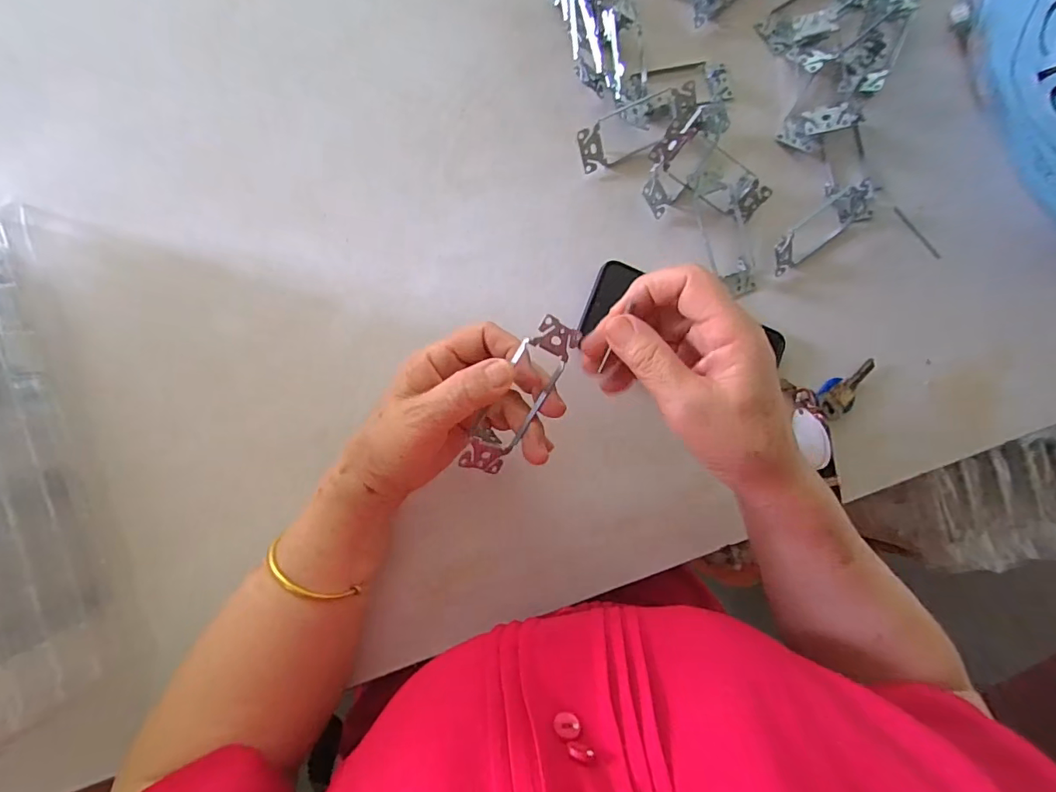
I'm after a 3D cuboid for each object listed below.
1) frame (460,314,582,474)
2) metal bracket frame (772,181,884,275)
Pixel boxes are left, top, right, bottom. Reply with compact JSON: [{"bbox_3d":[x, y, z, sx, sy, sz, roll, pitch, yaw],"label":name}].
[{"bbox_3d":[-0.004,0.001,0.306,0.031,0.026,0.107,27,107,-4],"label":"frame"},{"bbox_3d":[0.263,-0.151,0.421,0.129,0.021,0.032,-33,91,-7],"label":"metal bracket frame"}]

